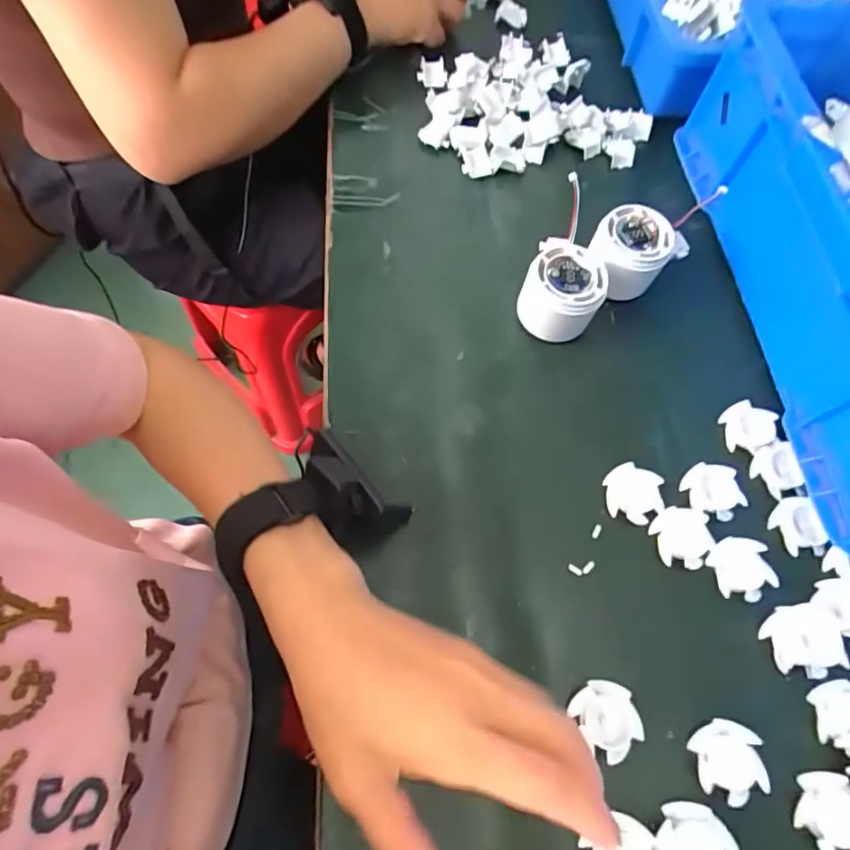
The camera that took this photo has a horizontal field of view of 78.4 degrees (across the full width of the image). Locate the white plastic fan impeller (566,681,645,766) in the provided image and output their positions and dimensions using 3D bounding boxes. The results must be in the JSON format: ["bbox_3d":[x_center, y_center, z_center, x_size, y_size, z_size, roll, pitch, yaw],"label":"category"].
[{"bbox_3d":[0.107,0.173,0.310,0.035,0.015,0.038,1,68,-2],"label":"white plastic fan impeller"}]

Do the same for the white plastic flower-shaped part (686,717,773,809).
[{"bbox_3d":[0.178,0.197,0.306,0.037,0.012,0.040,-11,69,-6],"label":"white plastic flower-shaped part"}]

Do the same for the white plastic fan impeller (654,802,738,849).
[{"bbox_3d":[0.147,0.232,0.287,0.038,0.015,0.039,1,68,-2],"label":"white plastic fan impeller"}]

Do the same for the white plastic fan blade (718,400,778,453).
[{"bbox_3d":[0.244,0.001,0.394,0.039,0.011,0.036,1,68,-2],"label":"white plastic fan blade"}]

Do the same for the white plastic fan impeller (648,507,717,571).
[{"bbox_3d":[0.177,0.078,0.358,0.040,0.011,0.040,-5,69,-4],"label":"white plastic fan impeller"}]

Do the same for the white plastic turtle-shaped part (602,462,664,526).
[{"bbox_3d":[0.145,0.048,0.364,0.040,0.010,0.037,18,69,5],"label":"white plastic turtle-shaped part"}]

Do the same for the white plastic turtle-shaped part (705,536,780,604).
[{"bbox_3d":[0.211,0.096,0.348,0.038,0.009,0.040,-2,68,-3],"label":"white plastic turtle-shaped part"}]

